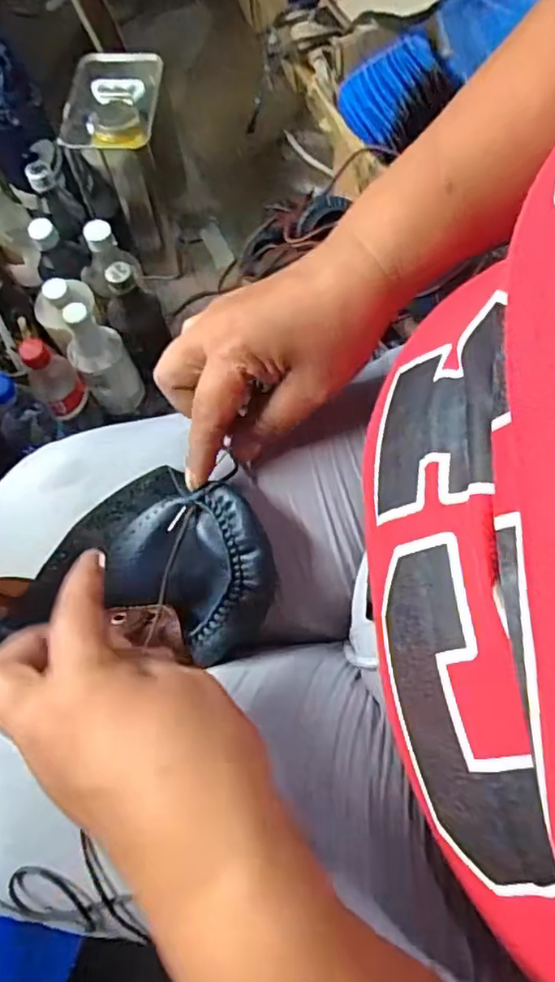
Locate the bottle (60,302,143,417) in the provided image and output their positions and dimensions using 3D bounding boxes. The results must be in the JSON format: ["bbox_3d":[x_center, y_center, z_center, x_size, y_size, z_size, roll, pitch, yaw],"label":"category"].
[{"bbox_3d":[-0.217,-0.162,0.777,0.065,0.176,0.055,-27,71,-7],"label":"bottle"}]

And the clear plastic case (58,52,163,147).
[{"bbox_3d":[-0.201,-0.472,0.751,0.104,0.016,0.153,3,70,4],"label":"clear plastic case"}]

